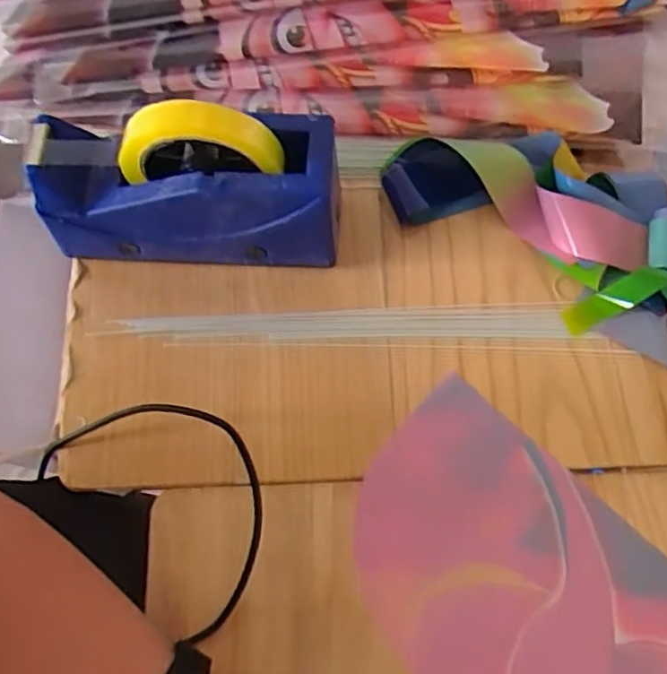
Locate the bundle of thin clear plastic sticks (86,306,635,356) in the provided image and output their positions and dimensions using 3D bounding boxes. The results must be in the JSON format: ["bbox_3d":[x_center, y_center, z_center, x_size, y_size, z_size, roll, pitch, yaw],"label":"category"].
[{"bbox_3d":[0.019,-0.008,0.504,0.356,0.009,0.034,2,69,1],"label":"bundle of thin clear plastic sticks"}]

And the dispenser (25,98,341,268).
[{"bbox_3d":[-0.098,-0.106,0.479,0.201,0.136,0.067,2,69,1],"label":"dispenser"}]

